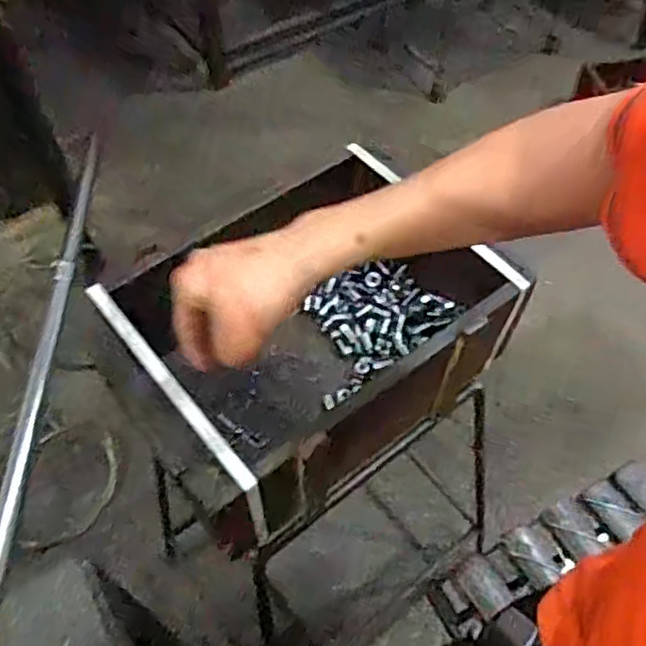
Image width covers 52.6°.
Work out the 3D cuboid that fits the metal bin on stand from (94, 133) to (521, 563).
[{"bbox_3d":[-0.017,0.025,0.636,0.313,0.177,0.227,-33,60,-19],"label":"metal bin on stand"}]

